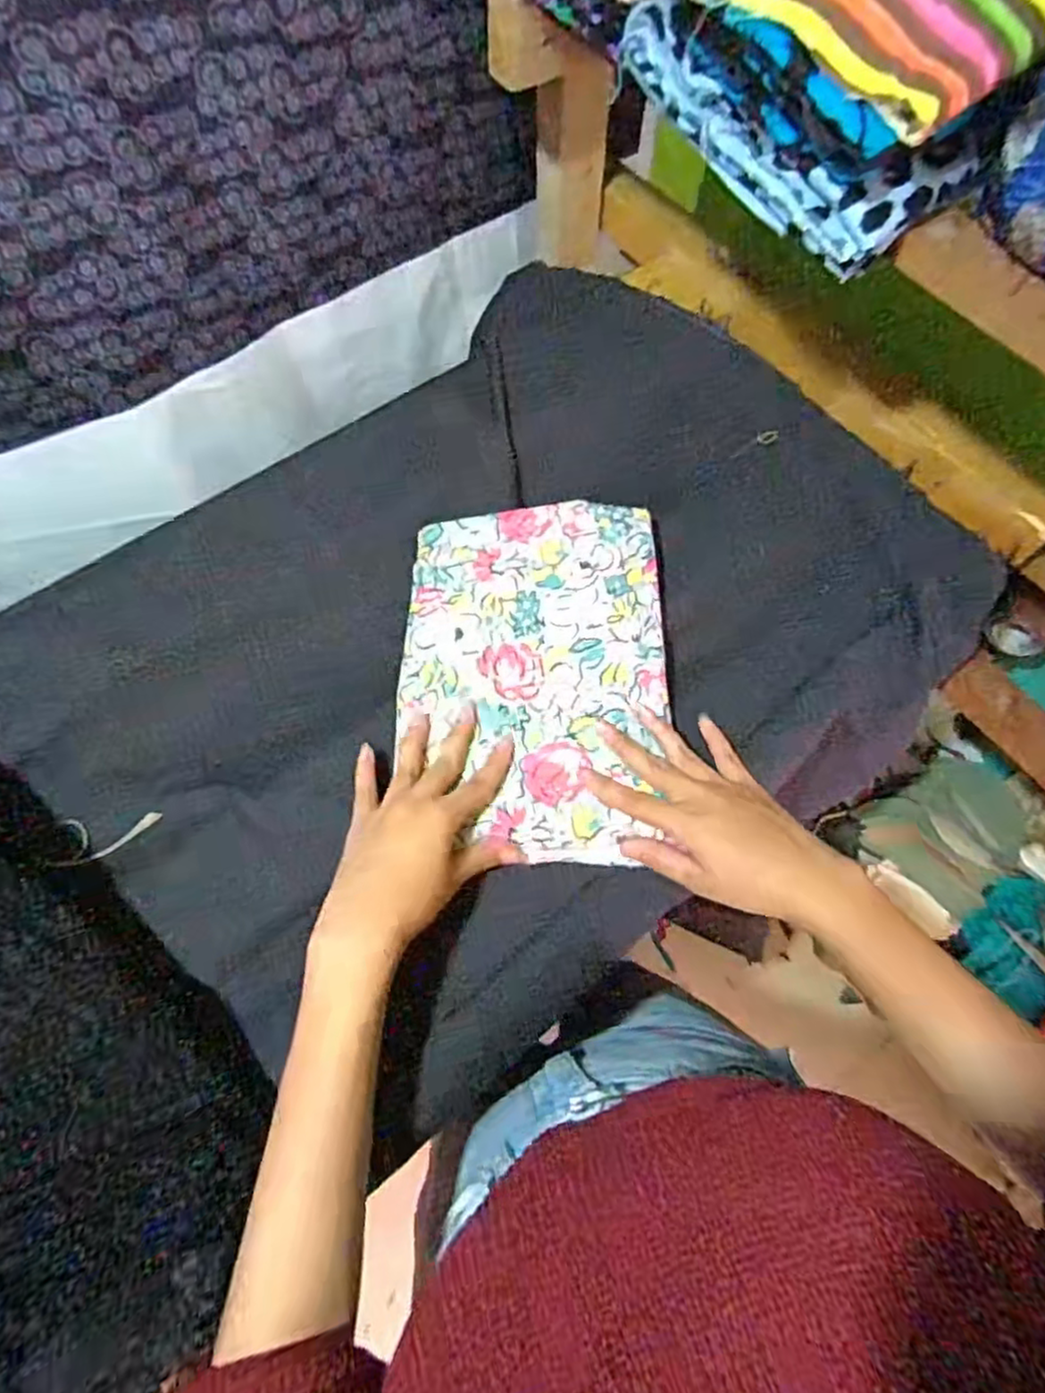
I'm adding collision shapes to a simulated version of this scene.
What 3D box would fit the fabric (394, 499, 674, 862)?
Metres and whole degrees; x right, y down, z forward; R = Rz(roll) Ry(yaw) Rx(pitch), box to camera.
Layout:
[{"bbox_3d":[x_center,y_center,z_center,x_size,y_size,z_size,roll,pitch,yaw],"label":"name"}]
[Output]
[{"bbox_3d":[0.010,-0.019,0.492,0.181,0.029,0.258,0,66,-1],"label":"fabric"}]

